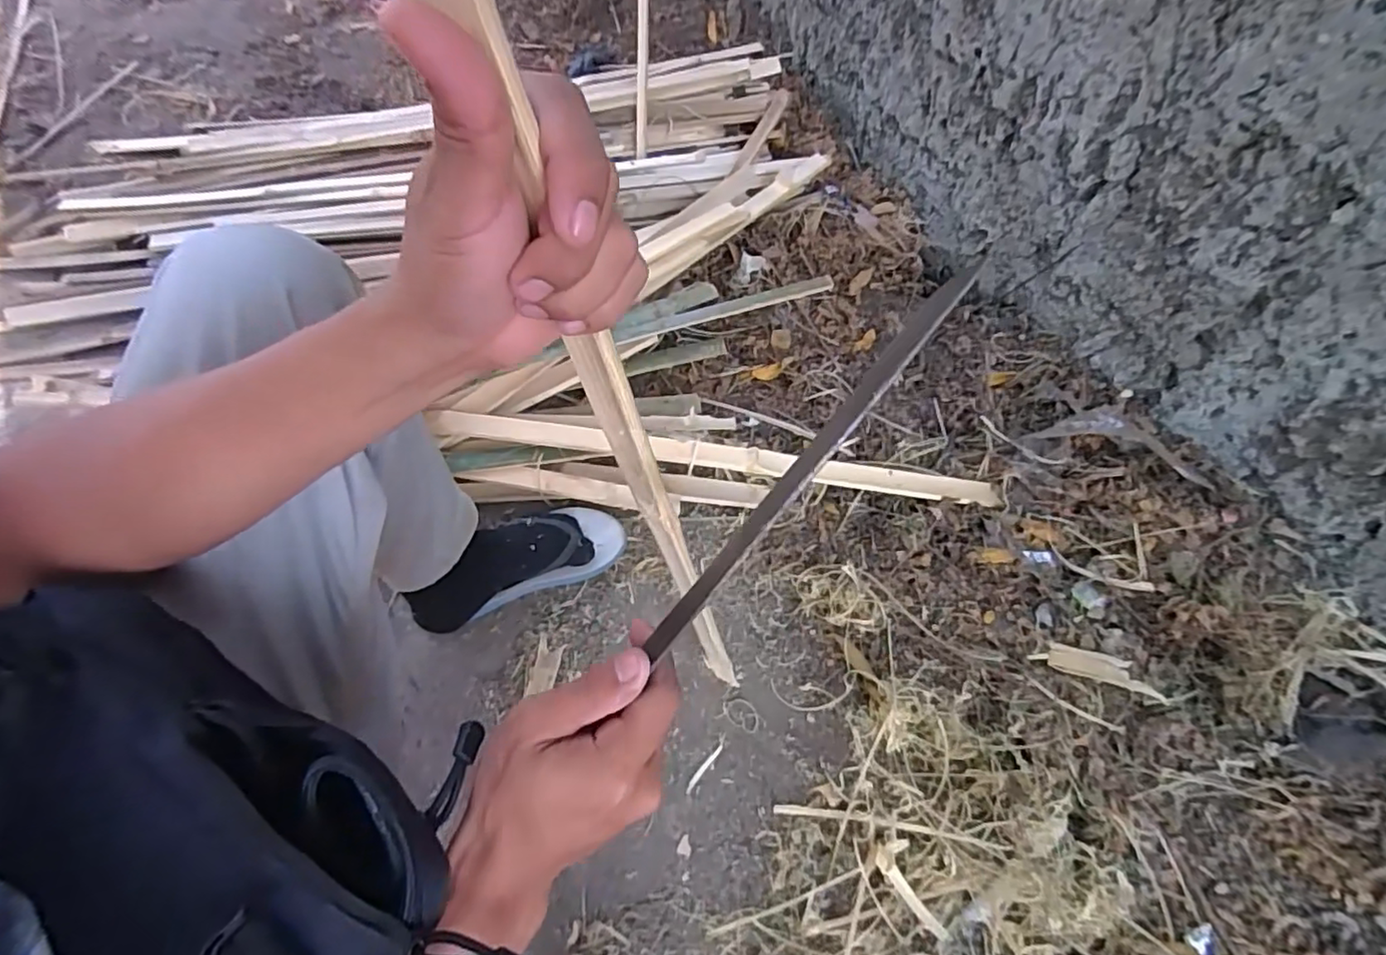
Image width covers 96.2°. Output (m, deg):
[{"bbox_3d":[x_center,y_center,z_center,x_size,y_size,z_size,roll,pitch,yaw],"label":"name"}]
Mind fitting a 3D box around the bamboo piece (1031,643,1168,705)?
[{"bbox_3d":[0.436,0.205,0.671,0.126,0.007,0.032,16,60,22],"label":"bamboo piece"}]

